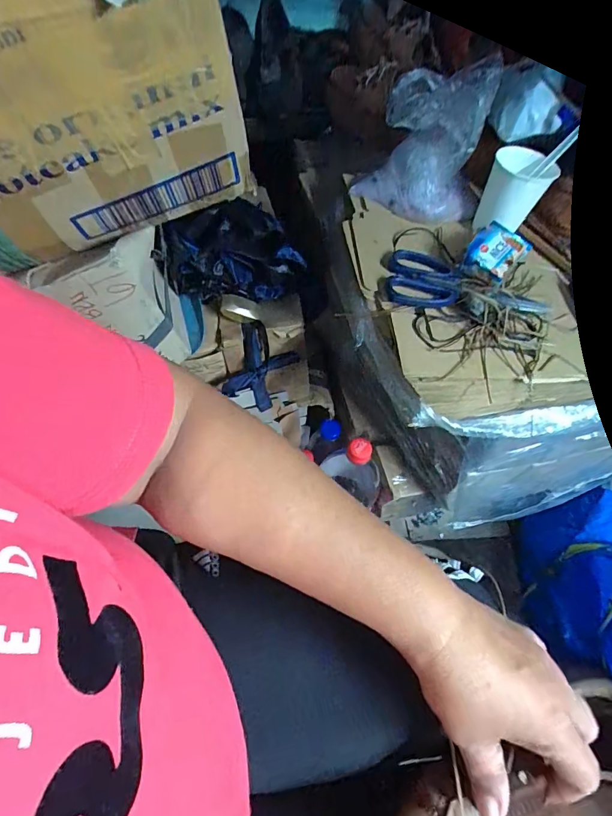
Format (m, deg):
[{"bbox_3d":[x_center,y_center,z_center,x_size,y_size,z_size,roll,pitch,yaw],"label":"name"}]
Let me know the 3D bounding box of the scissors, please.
[{"bbox_3d":[0.176,-0.131,0.471,0.176,0.015,0.074,10,55,2],"label":"scissors"}]

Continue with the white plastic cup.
[{"bbox_3d":[0.244,-0.251,0.510,0.067,0.081,0.059,25,57,12],"label":"white plastic cup"}]

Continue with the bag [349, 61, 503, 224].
[{"bbox_3d":[0.144,-0.313,0.504,0.117,0.147,0.099,37,60,19],"label":"bag"}]

